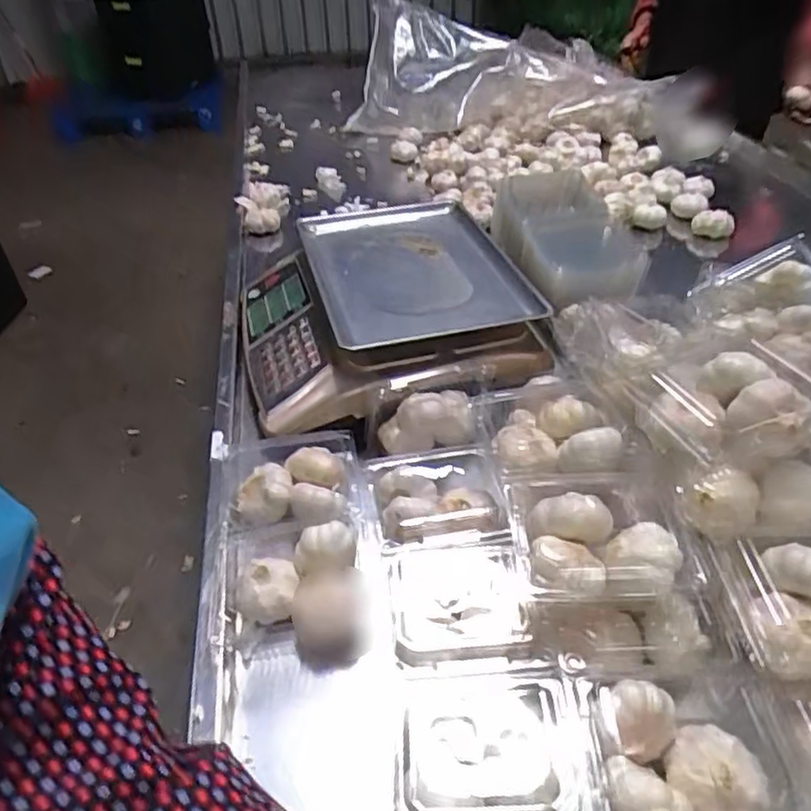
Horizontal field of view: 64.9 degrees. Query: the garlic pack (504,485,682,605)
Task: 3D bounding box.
[{"bbox_3d":[0.145,0.112,0.512,0.112,0.075,0.114,-2,40,-1],"label":"garlic pack"}]

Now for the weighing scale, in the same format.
[{"bbox_3d":[-0.036,-0.129,0.801,0.330,0.091,0.384,-10,41,-10],"label":"weighing scale"}]

